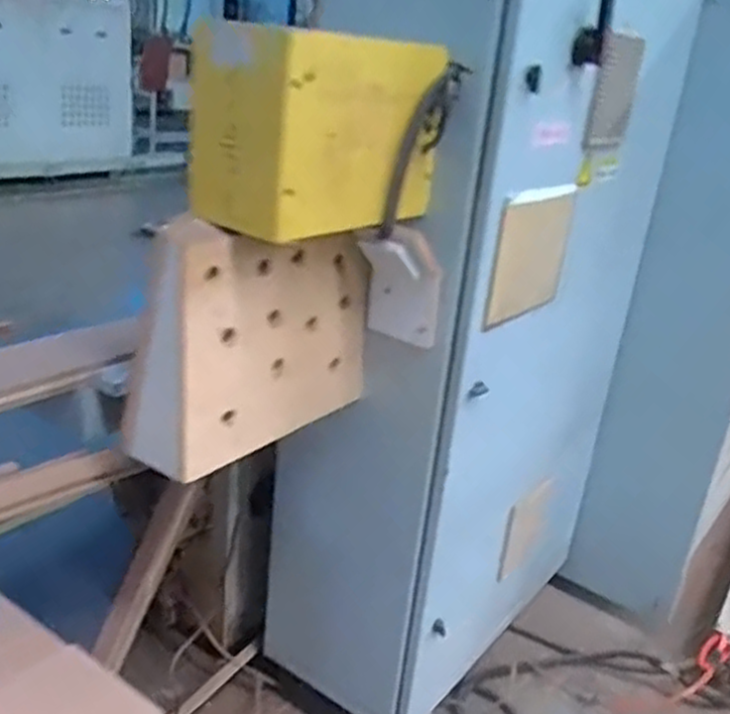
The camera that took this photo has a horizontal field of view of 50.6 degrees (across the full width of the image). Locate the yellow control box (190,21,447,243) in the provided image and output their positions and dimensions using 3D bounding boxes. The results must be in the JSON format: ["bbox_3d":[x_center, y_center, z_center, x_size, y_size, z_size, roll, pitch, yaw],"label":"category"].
[{"bbox_3d":[-0.056,-0.309,1.067,0.151,0.247,0.360,21,27,37],"label":"yellow control box"}]

